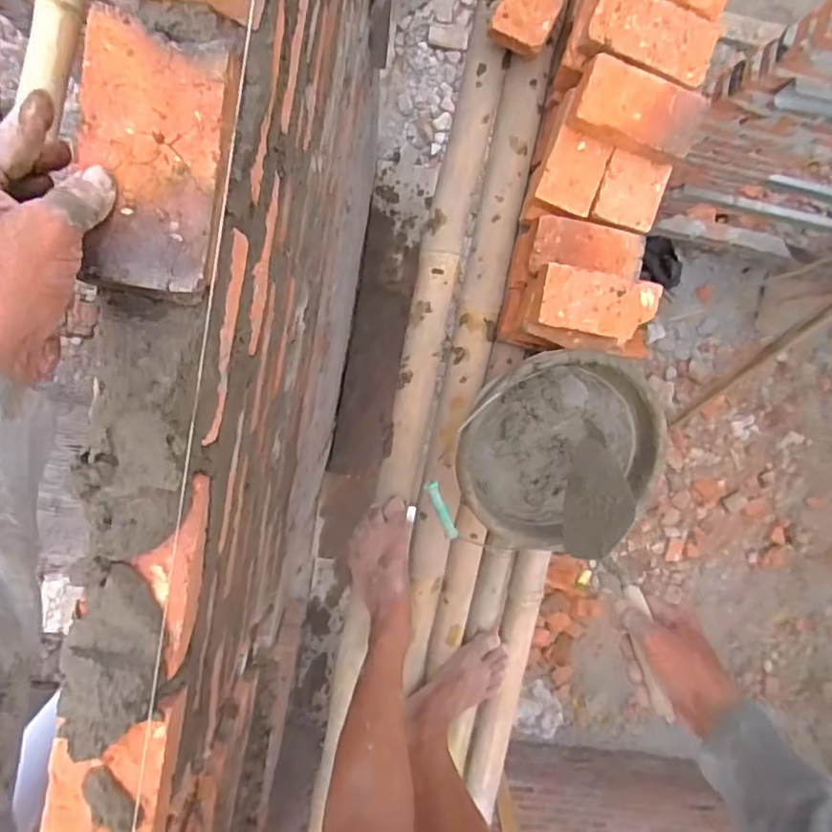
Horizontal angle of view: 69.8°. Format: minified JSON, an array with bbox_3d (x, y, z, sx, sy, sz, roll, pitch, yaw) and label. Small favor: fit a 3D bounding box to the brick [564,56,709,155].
[{"bbox_3d":[0.285,-0.396,0.775,0.158,0.049,0.084,15,96,-6],"label":"brick"}]

